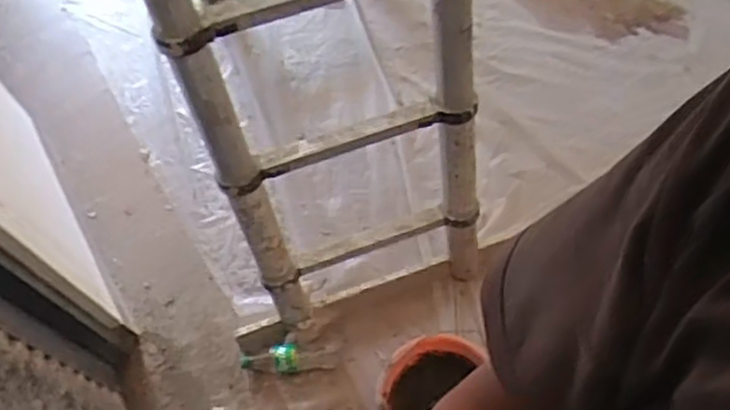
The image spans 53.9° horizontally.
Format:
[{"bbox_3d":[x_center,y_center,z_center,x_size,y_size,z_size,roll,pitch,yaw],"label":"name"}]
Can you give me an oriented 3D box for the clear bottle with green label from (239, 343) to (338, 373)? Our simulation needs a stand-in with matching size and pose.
[{"bbox_3d":[-0.165,0.335,1.558,0.213,0.065,0.063,-10,64,-2],"label":"clear bottle with green label"}]

